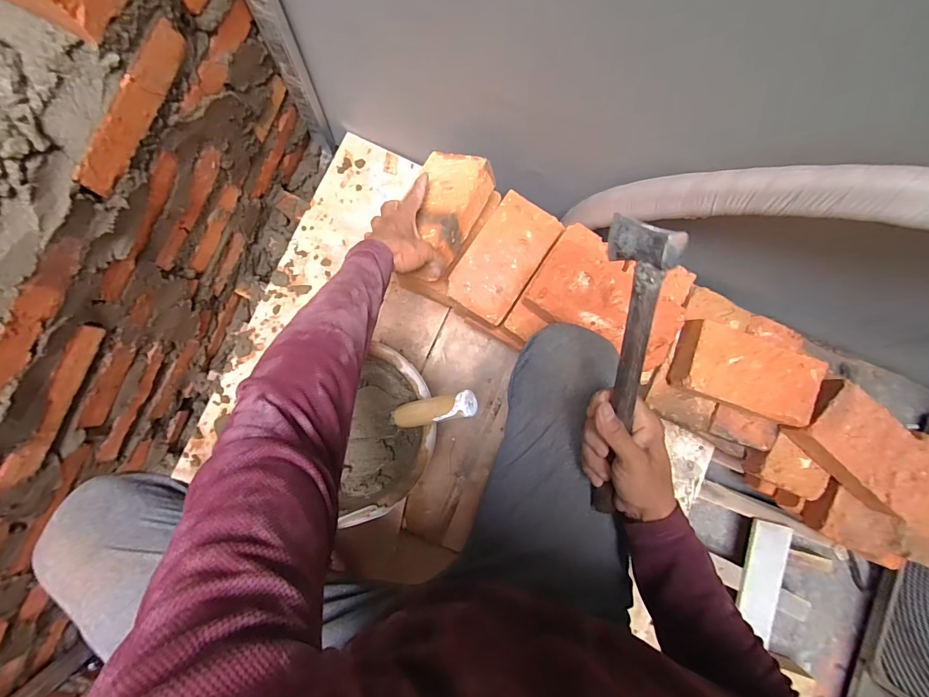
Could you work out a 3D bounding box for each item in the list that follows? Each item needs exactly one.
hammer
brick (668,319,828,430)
[{"bbox_3d":[0.149,0.030,0.392,0.028,0.068,0.284,-1,108,-5],"label":"hammer"},{"bbox_3d":[0.395,0.036,0.602,0.224,0.051,0.103,20,85,-3],"label":"brick"}]

